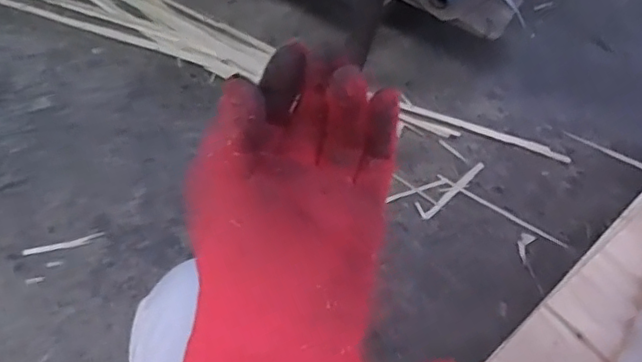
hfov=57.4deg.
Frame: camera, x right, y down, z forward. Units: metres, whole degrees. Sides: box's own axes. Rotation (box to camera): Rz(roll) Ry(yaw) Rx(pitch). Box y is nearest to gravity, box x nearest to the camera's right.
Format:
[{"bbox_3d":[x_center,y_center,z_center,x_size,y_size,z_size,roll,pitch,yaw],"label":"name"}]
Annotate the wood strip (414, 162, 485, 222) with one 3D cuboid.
[{"bbox_3d":[0.245,0.016,1.080,0.175,0.007,0.036,-31,61,-22],"label":"wood strip"}]

